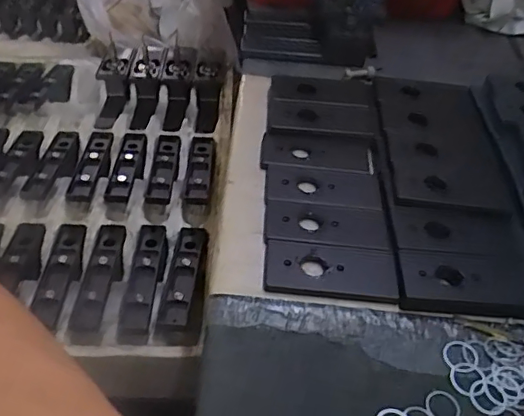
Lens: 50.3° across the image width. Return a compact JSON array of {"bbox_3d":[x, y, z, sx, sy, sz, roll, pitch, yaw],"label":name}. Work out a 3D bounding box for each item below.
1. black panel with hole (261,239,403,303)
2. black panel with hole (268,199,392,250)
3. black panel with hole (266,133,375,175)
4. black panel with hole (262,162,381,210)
[{"bbox_3d":[0.054,0.049,0.445,0.103,0.006,0.049,4,47,7],"label":"black panel with hole"},{"bbox_3d":[0.054,0.014,0.480,0.101,0.010,0.049,3,47,6],"label":"black panel with hole"},{"bbox_3d":[0.054,-0.053,0.546,0.104,0.014,0.042,3,47,7],"label":"black panel with hole"},{"bbox_3d":[0.054,-0.021,0.516,0.105,0.009,0.050,2,47,6],"label":"black panel with hole"}]

